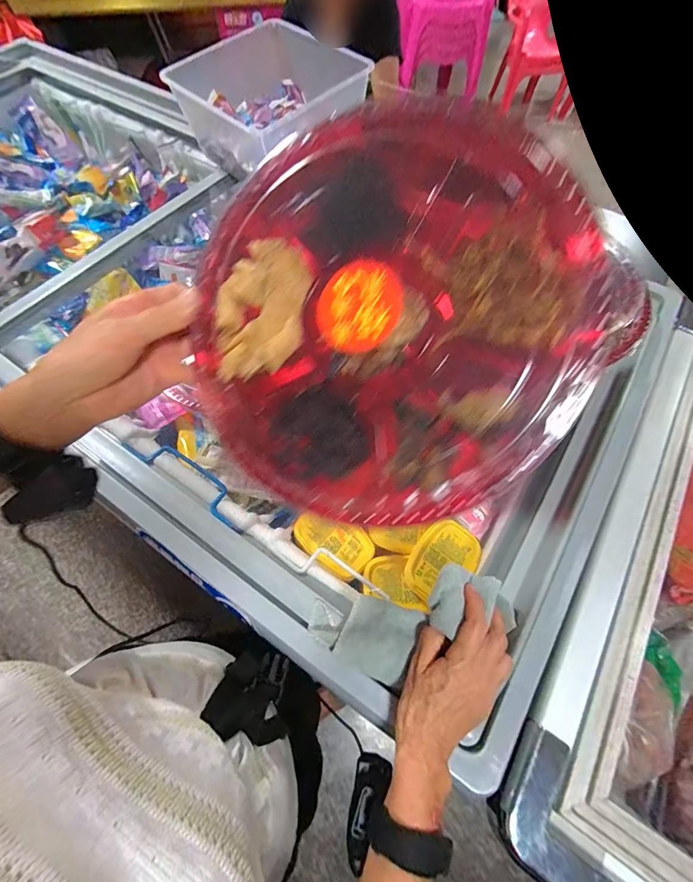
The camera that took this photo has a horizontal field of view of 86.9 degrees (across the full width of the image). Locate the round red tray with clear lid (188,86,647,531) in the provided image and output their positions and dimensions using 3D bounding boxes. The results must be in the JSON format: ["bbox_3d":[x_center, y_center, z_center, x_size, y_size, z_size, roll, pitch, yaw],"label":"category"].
[{"bbox_3d":[0.023,-0.077,0.243,0.250,0.059,0.247,1,92,14],"label":"round red tray with clear lid"}]

